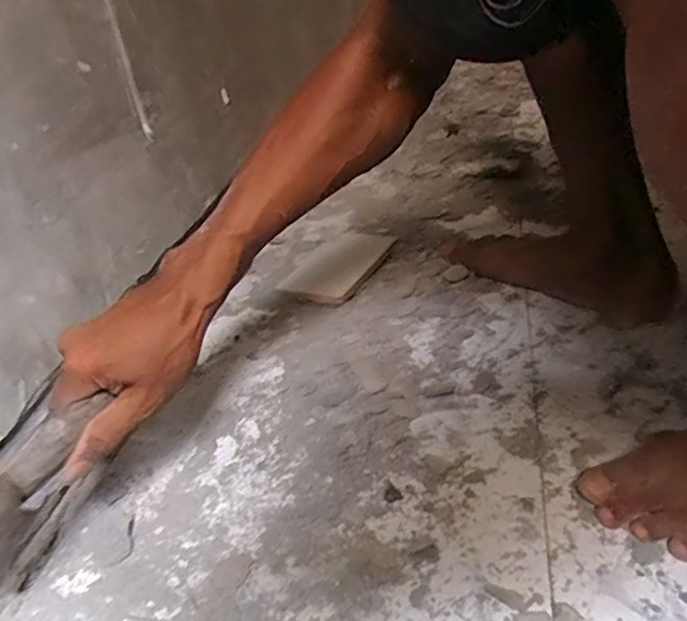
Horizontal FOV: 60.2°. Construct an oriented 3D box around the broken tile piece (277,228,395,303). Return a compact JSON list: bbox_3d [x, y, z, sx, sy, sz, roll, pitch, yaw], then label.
[{"bbox_3d":[-0.002,-0.058,0.714,0.096,0.011,0.157,15,40,28],"label":"broken tile piece"}]

